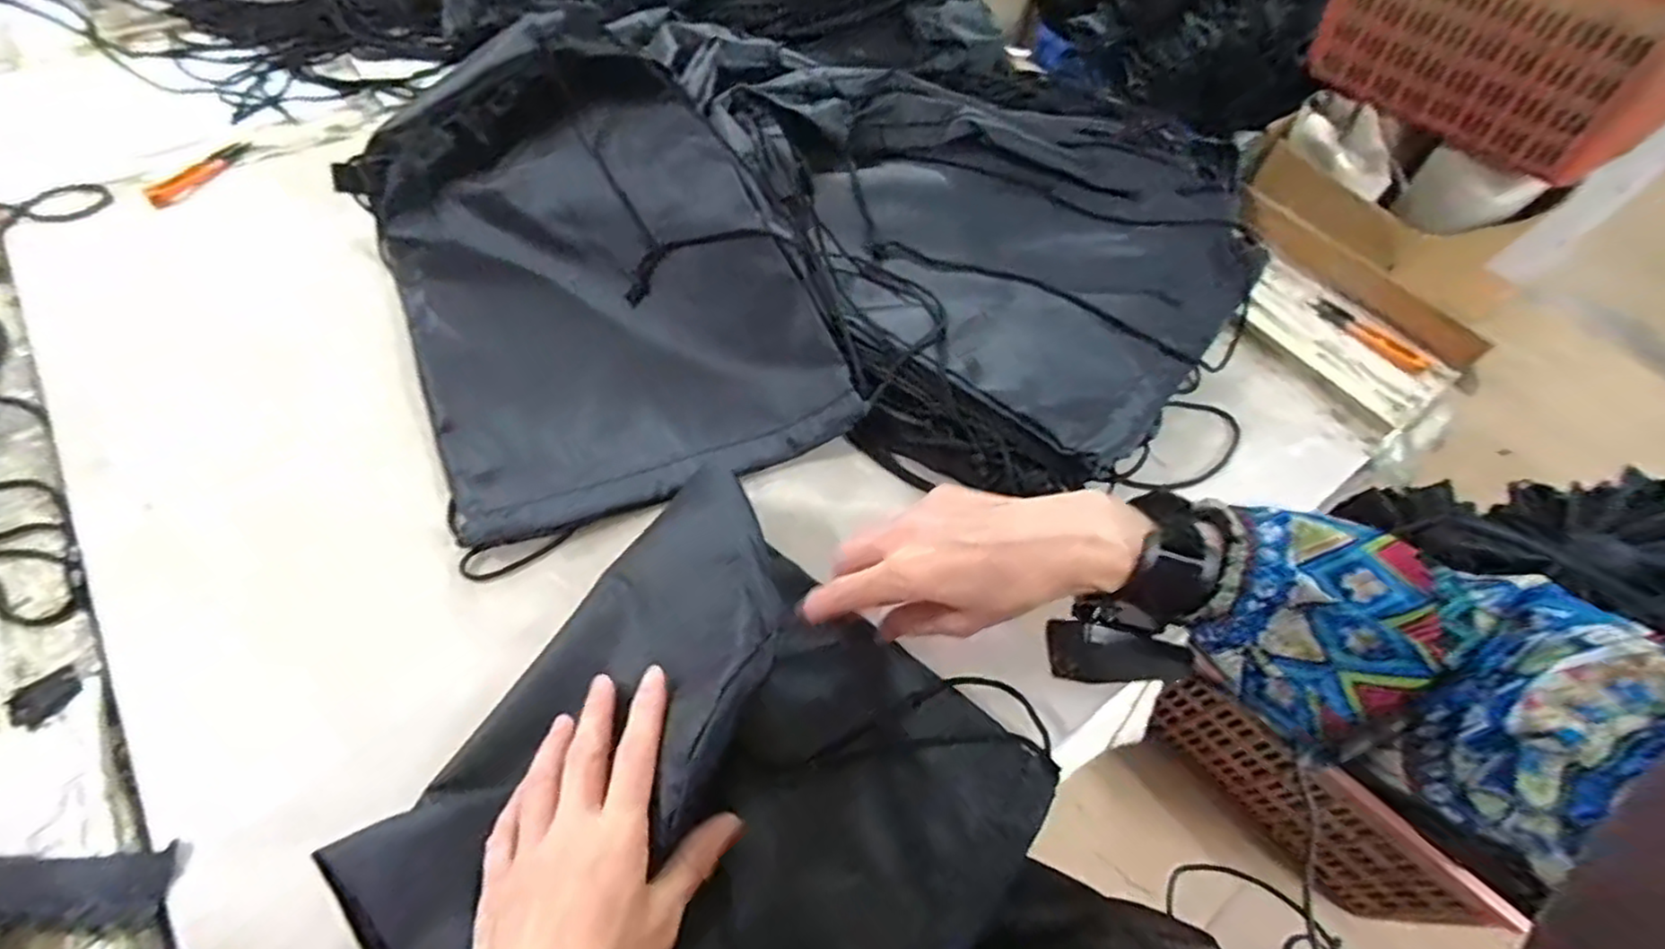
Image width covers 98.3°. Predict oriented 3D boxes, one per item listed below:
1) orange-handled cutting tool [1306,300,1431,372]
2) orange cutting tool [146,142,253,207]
[{"bbox_3d":[0.468,-0.123,0.631,0.024,0.006,0.103,-33,66,-26],"label":"orange-handled cutting tool"},{"bbox_3d":[-0.542,-0.260,0.618,0.025,0.005,0.094,27,57,10],"label":"orange cutting tool"}]

